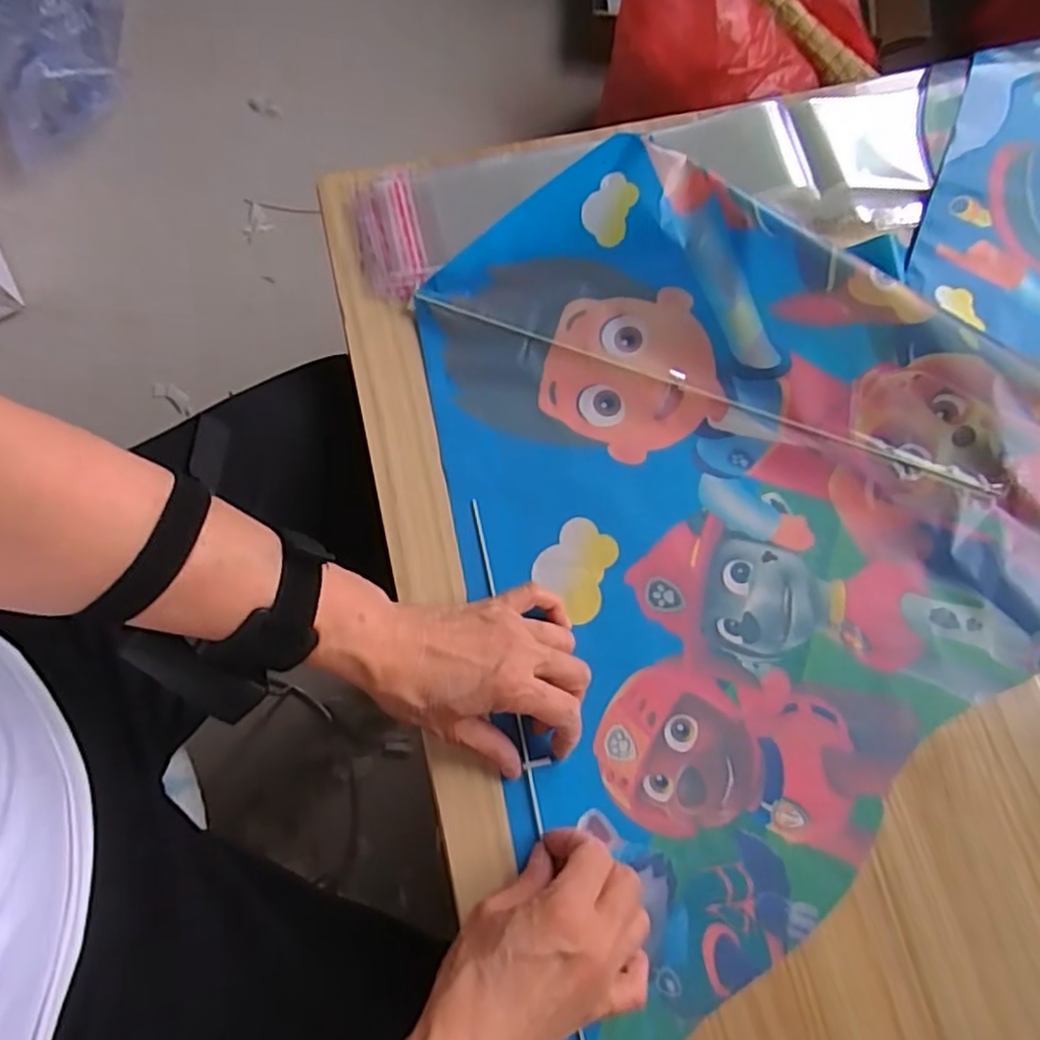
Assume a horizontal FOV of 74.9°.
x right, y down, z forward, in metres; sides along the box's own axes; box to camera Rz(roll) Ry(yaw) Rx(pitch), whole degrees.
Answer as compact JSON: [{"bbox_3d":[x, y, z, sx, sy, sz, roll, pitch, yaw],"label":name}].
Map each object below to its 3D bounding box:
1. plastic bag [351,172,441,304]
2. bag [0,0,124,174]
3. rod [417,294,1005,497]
[{"bbox_3d":[-0.099,-0.217,0.523,0.052,0.013,0.113,-17,74,-5],"label":"plastic bag"},{"bbox_3d":[-0.871,-0.925,1.247,0.265,0.116,0.653,-9,73,-5],"label":"bag"},{"bbox_3d":[0.126,-0.092,0.482,0.423,0.009,0.010,20,74,6],"label":"rod"}]

